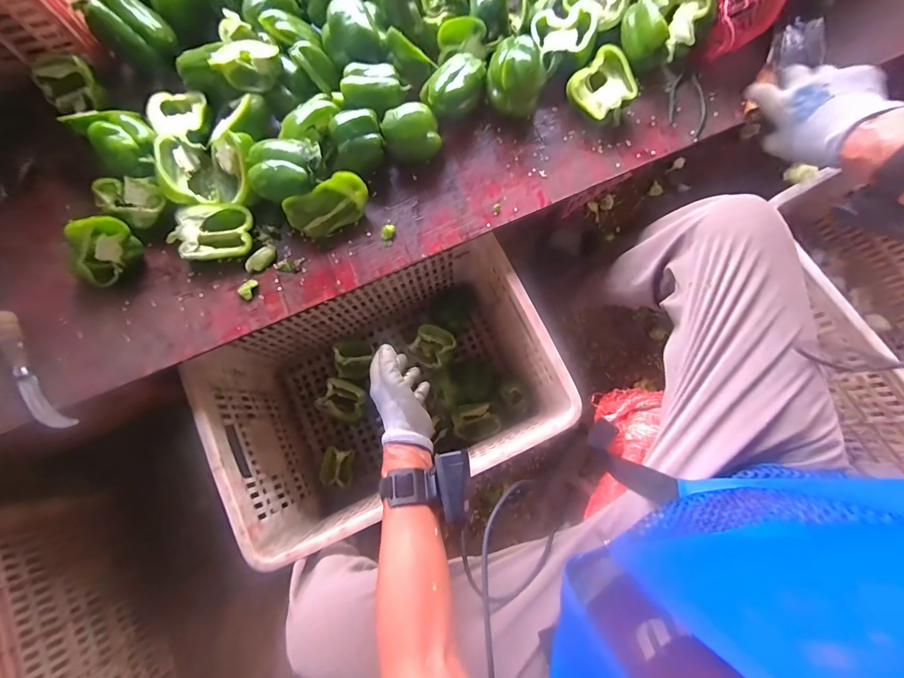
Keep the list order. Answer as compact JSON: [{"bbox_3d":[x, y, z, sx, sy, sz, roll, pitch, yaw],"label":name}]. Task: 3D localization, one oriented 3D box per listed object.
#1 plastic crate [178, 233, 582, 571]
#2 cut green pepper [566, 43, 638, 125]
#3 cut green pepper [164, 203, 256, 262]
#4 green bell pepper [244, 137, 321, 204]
[{"bbox_3d":[-0.112,0.100,0.762,0.544,0.342,0.361,-23,78,-4],"label":"plastic crate"},{"bbox_3d":[0.224,-0.363,0.593,0.083,0.062,0.087,-43,80,-8],"label":"cut green pepper"},{"bbox_3d":[-0.346,-0.151,0.578,0.115,0.035,0.077,3,78,2],"label":"cut green pepper"},{"bbox_3d":[-0.227,-0.232,0.555,0.099,0.057,0.085,-3,77,1],"label":"green bell pepper"}]

